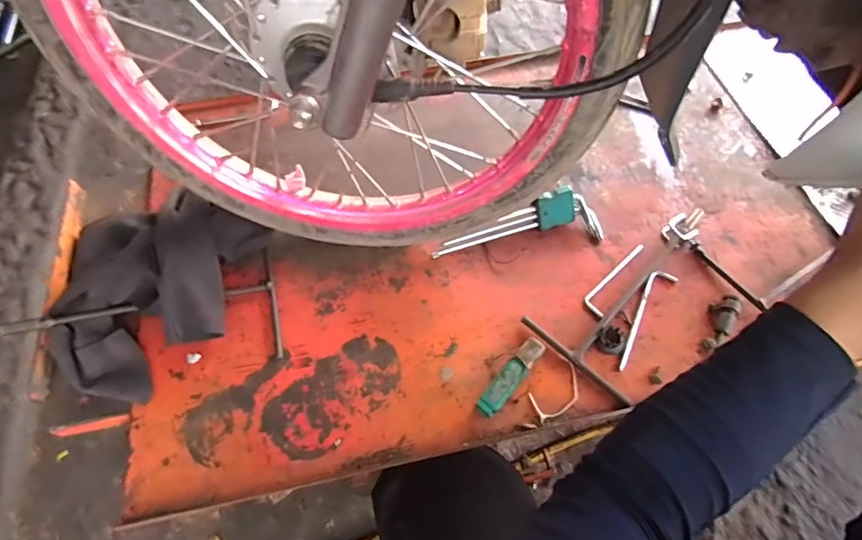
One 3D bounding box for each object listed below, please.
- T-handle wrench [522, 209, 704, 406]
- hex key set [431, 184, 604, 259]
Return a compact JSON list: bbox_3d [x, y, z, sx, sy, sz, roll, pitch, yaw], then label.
[{"bbox_3d":[0.258,0.015,0.590,0.138,0.027,0.279,40,68,20],"label":"T-handle wrench"},{"bbox_3d":[0.112,-0.057,0.615,0.222,0.044,0.063,-12,62,-6],"label":"hex key set"}]

